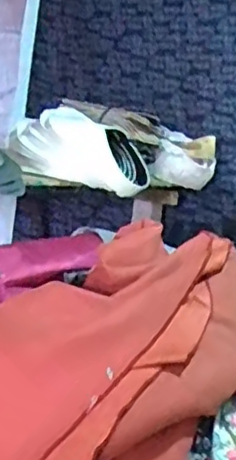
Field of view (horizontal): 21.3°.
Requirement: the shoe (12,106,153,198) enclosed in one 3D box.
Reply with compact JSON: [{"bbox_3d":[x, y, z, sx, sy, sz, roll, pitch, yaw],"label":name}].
[{"bbox_3d":[-0.074,-0.147,1.150,0.263,0.122,0.087,9,12,9],"label":"shoe"}]

